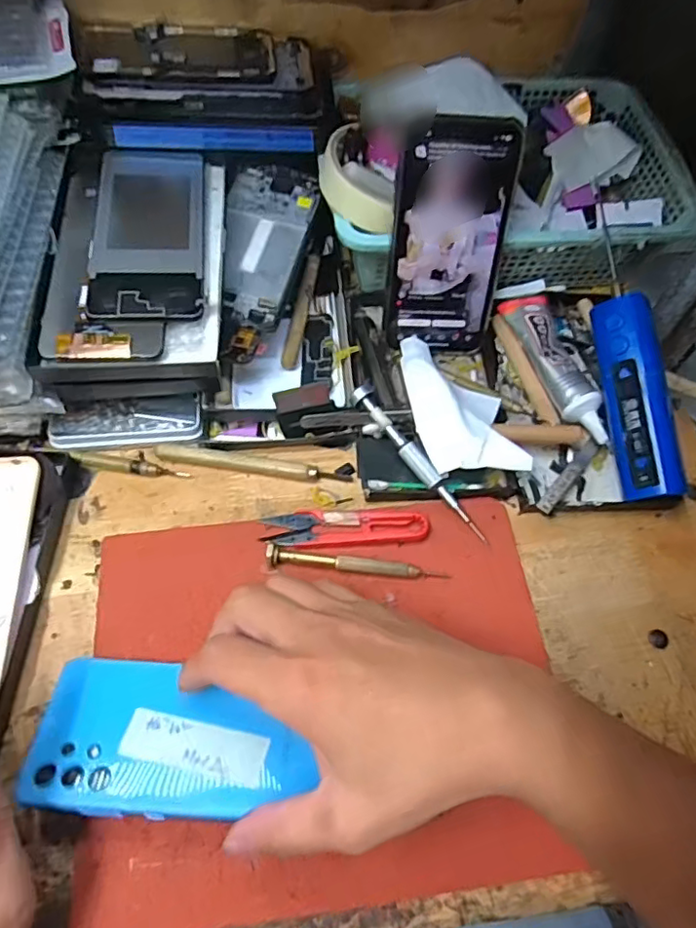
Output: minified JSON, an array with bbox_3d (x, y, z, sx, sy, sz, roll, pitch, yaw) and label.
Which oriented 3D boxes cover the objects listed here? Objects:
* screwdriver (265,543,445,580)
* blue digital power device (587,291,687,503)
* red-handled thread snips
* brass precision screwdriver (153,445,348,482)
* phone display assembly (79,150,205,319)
[{"bbox_3d":[0.005,0.059,0.346,0.106,0.010,0.011,5,61,0],"label":"screwdriver"},{"bbox_3d":[0.185,-0.043,0.373,0.034,0.024,0.128,-6,82,-7],"label":"blue digital power device"},{"bbox_3d":[-0.001,0.041,0.360,0.099,0.011,0.025,-2,61,-3],"label":"red-handled thread snips"},{"bbox_3d":[-0.062,0.000,0.382,0.126,0.008,0.011,7,61,2],"label":"brass precision screwdriver"},{"bbox_3d":[-0.131,-0.155,0.382,0.070,0.011,0.143,-4,62,-4],"label":"phone display assembly"}]

